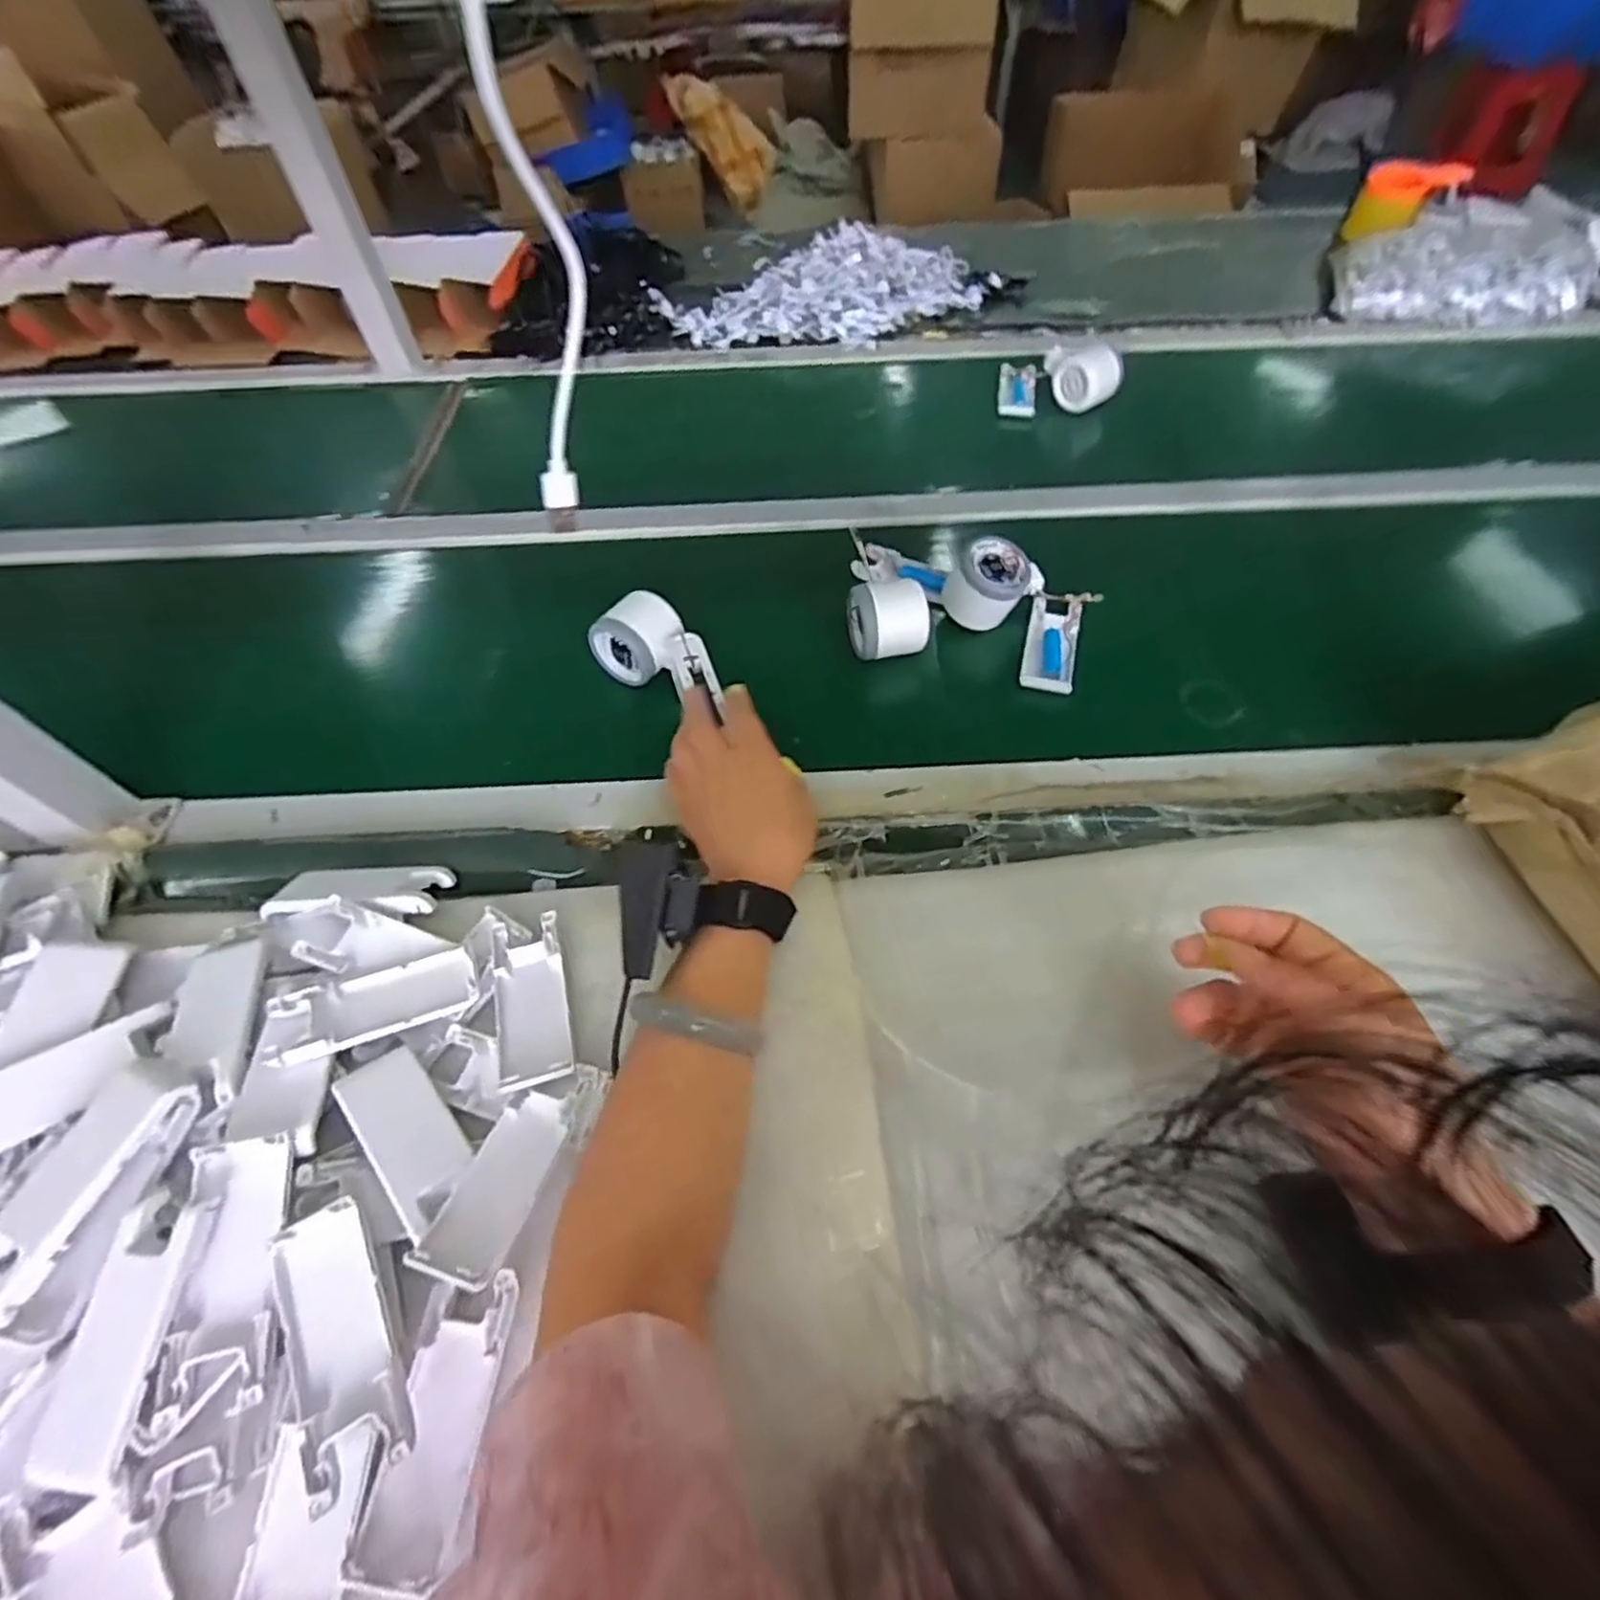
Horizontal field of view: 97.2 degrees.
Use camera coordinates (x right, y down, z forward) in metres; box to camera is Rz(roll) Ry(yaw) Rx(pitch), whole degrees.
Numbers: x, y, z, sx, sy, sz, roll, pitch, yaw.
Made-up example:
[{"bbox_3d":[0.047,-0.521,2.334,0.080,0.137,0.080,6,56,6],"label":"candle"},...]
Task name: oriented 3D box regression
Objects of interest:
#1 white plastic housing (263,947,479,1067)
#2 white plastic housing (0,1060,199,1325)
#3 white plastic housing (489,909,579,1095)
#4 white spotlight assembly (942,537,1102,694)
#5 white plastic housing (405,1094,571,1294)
[{"bbox_3d":[-0.234,0.112,0.391,0.101,0.008,0.047,-12,42,-18],"label":"white plastic housing"},{"bbox_3d":[-0.335,0.176,0.328,0.049,0.014,0.103,18,58,13],"label":"white plastic housing"},{"bbox_3d":[-0.152,0.109,0.394,0.038,0.018,0.102,-16,57,-9],"label":"white plastic housing"},{"bbox_3d":[0.174,-0.154,0.570,0.122,0.055,0.106,21,59,15],"label":"white spotlight assembly"},{"bbox_3d":[-0.145,0.184,0.339,0.038,0.011,0.085,11,39,9],"label":"white plastic housing"}]

